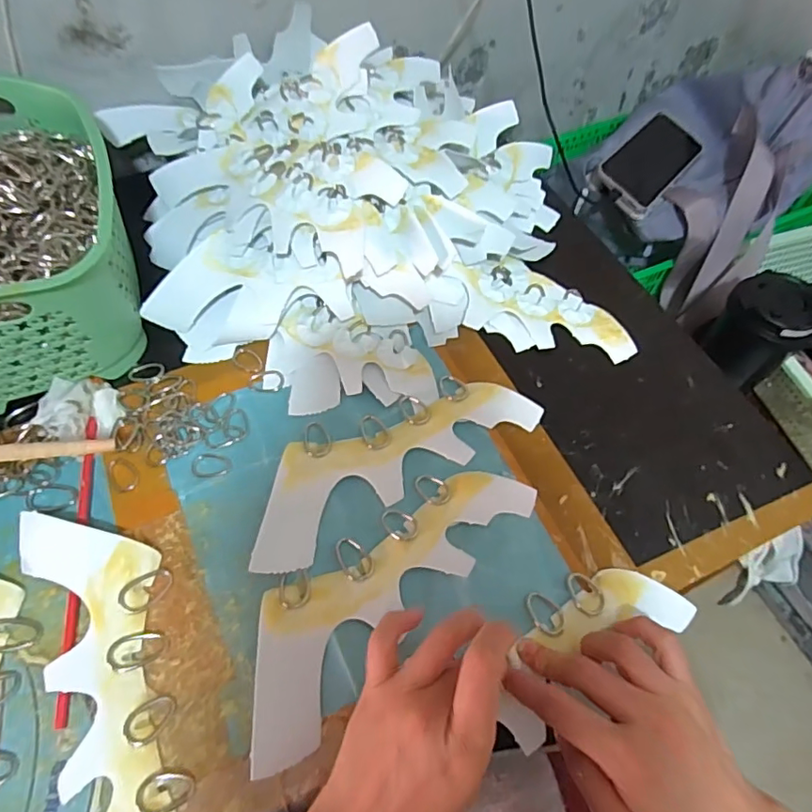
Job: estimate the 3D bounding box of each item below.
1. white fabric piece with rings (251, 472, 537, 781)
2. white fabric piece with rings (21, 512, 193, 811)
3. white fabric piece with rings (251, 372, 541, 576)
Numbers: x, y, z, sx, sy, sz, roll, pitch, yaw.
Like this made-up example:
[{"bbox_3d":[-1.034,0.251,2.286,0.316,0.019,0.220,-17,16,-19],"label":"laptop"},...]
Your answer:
[{"bbox_3d":[-0.009,0.118,0.355,0.228,0.013,0.083,-33,64,-19],"label":"white fabric piece with rings"},{"bbox_3d":[-0.178,0.161,0.328,0.078,0.016,0.224,-21,65,-16],"label":"white fabric piece with rings"},{"bbox_3d":[-0.010,0.035,0.407,0.229,0.011,0.089,-24,61,-14],"label":"white fabric piece with rings"}]

